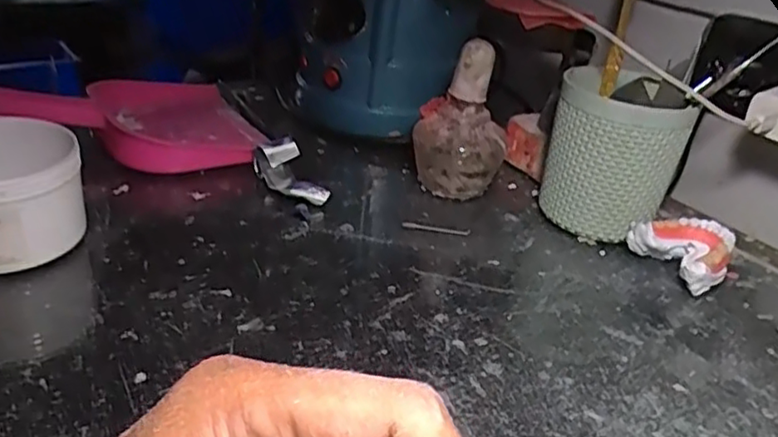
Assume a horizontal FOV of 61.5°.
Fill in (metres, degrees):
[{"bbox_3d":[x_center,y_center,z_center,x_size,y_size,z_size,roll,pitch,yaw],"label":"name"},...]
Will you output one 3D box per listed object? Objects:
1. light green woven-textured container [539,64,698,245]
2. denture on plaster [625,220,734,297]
[{"bbox_3d":[0.162,-0.044,0.483,0.089,0.113,0.077,17,31,17],"label":"light green woven-textured container"},{"bbox_3d":[0.208,0.024,0.456,0.051,0.035,0.060,-8,33,-26],"label":"denture on plaster"}]

